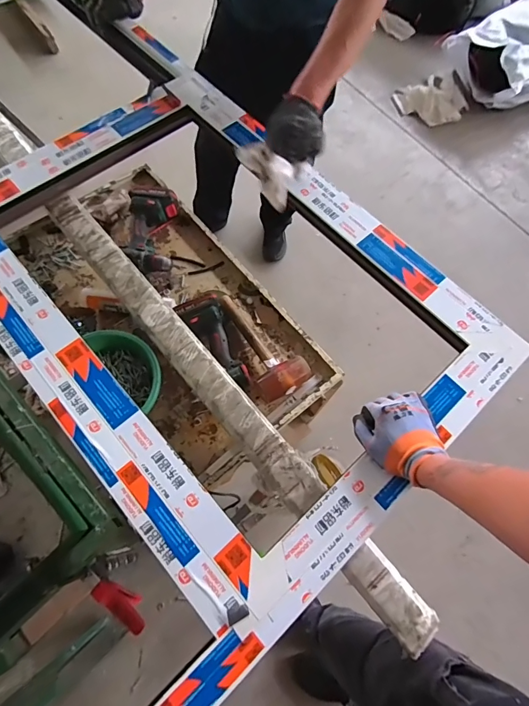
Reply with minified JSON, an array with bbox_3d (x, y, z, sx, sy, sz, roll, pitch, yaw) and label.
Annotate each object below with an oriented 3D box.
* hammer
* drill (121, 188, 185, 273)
[{"bbox_3d":[-0.017,-0.028,0.901,0.119,0.056,0.278,-30,72,-14],"label":"hammer"},{"bbox_3d":[-0.283,-0.308,1.008,0.131,0.084,0.228,-7,68,-5],"label":"drill"}]

